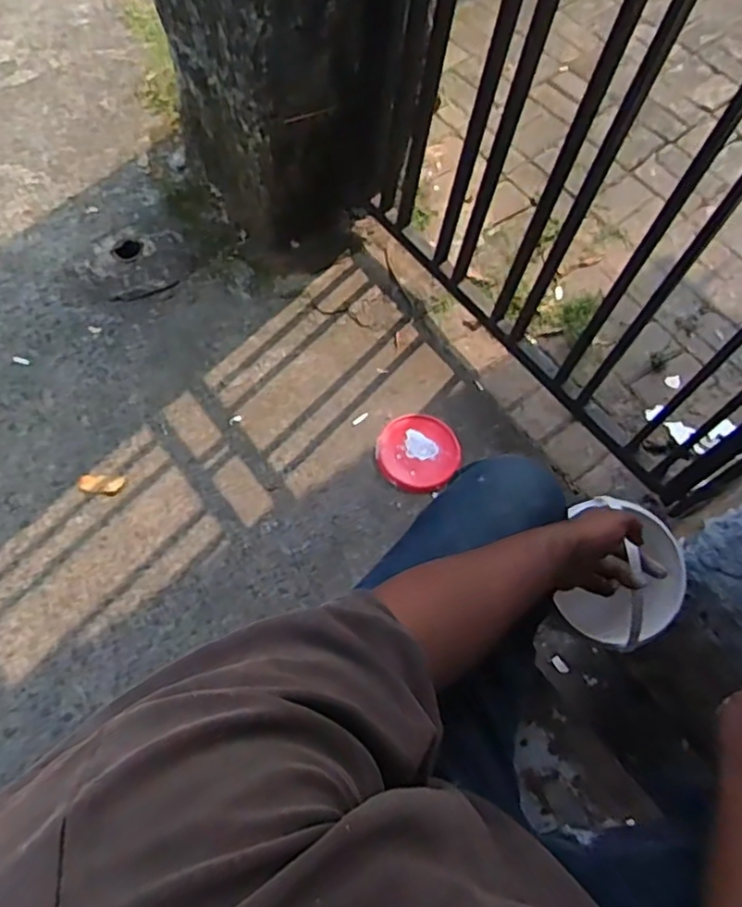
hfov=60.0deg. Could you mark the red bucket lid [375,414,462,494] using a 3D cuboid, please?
[{"bbox_3d":[0.105,-0.005,1.413,0.180,0.025,0.179,1,65,-2],"label":"red bucket lid"}]

